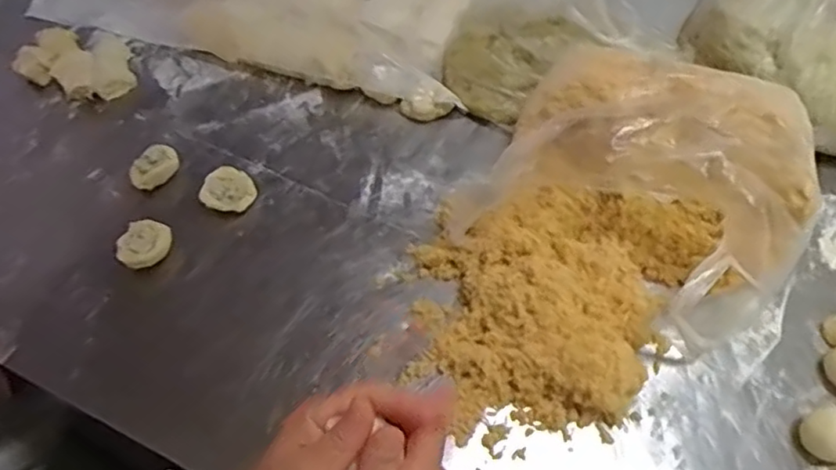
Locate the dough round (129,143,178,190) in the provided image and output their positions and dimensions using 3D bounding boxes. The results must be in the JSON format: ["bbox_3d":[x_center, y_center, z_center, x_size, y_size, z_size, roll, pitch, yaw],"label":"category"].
[{"bbox_3d":[-0.280,-0.071,0.659,0.041,0.027,0.053,41,68,21],"label":"dough round"}]

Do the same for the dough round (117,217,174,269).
[{"bbox_3d":[-0.269,0.011,0.613,0.045,0.024,0.051,21,63,12],"label":"dough round"}]

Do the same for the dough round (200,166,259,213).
[{"bbox_3d":[-0.195,-0.045,0.649,0.051,0.024,0.048,0,60,0],"label":"dough round"}]

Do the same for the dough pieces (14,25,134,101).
[{"bbox_3d":[-0.398,-0.207,0.735,0.127,0.032,0.096,12,61,7],"label":"dough pieces"}]

